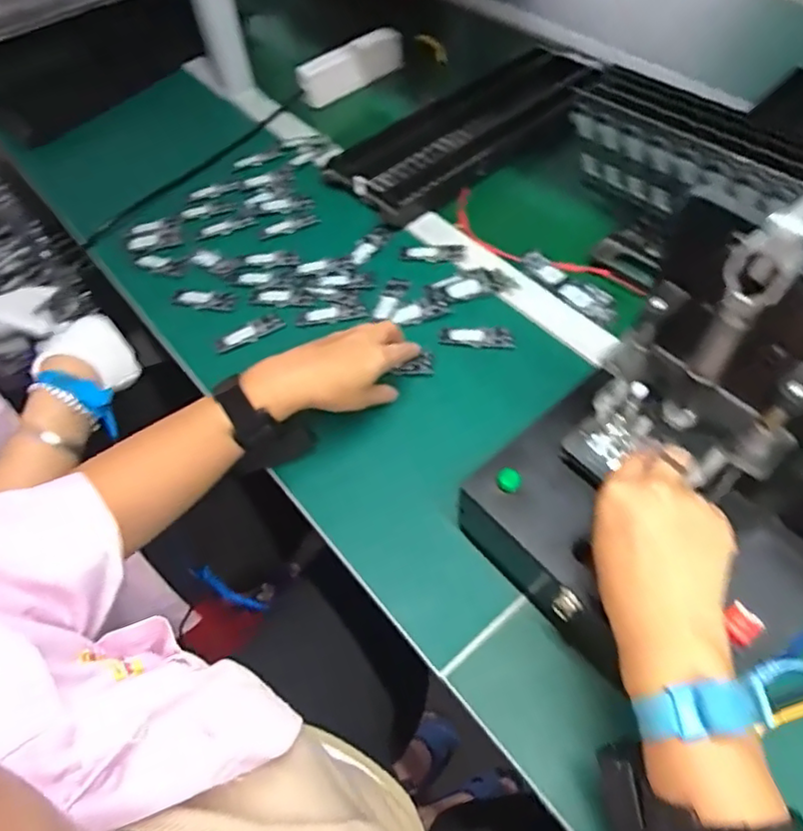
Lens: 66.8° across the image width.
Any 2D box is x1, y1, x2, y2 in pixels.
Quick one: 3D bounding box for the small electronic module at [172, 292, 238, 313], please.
[{"bbox_3d":[-0.211,-0.125,0.654,0.067,0.004,0.024,8,57,9],"label":"small electronic module"}]

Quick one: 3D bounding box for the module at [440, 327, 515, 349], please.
[{"bbox_3d":[0.075,-0.078,0.603,0.073,0.004,0.025,3,57,6],"label":"module"}]

